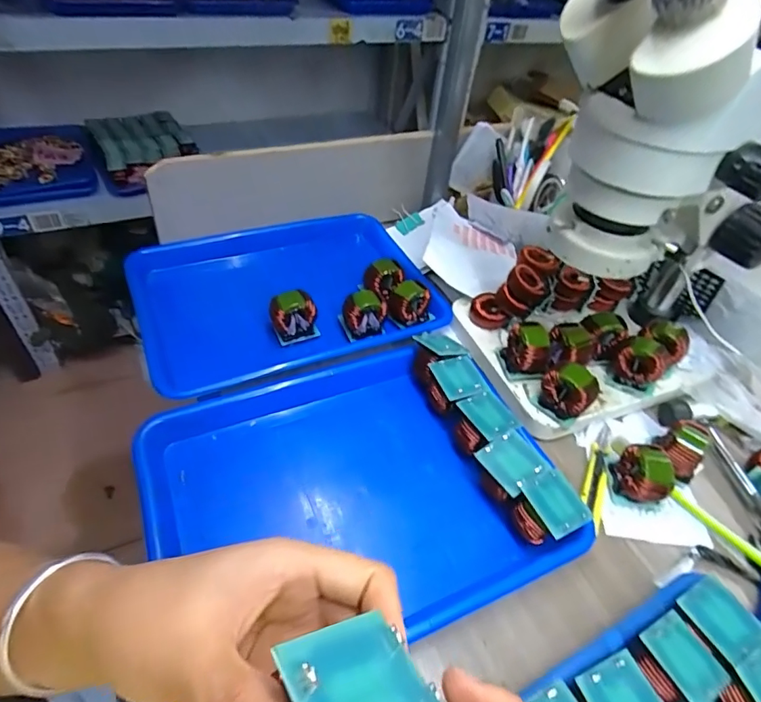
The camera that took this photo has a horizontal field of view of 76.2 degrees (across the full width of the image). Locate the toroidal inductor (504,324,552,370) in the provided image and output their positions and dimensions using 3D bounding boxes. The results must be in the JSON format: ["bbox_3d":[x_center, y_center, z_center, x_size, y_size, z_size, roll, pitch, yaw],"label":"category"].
[{"bbox_3d":[0.149,0.000,0.500,0.030,0.052,0.043,3,45,-5],"label":"toroidal inductor"}]

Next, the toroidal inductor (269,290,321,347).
[{"bbox_3d":[-0.096,-0.036,0.535,0.046,0.049,0.029,-13,48,-19],"label":"toroidal inductor"}]

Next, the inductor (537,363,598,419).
[{"bbox_3d":[0.178,0.042,0.465,0.032,0.050,0.040,-18,50,-24],"label":"inductor"}]

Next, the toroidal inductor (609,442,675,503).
[{"bbox_3d":[0.235,0.113,0.438,0.036,0.046,0.044,5,45,-2],"label":"toroidal inductor"}]

